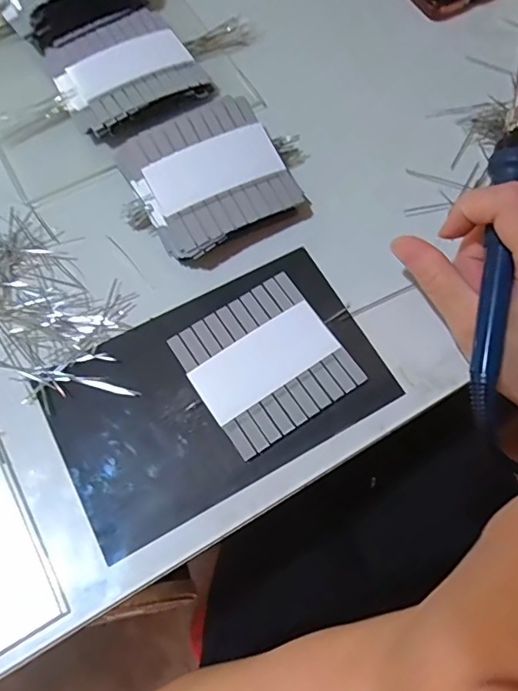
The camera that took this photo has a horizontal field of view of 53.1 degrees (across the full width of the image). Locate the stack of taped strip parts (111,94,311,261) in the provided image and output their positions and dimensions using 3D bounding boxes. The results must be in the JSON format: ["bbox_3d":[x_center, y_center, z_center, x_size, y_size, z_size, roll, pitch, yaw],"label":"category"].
[{"bbox_3d":[-0.028,-0.097,0.311,0.086,0.030,0.079,-31,72,-12],"label":"stack of taped strip parts"}]

